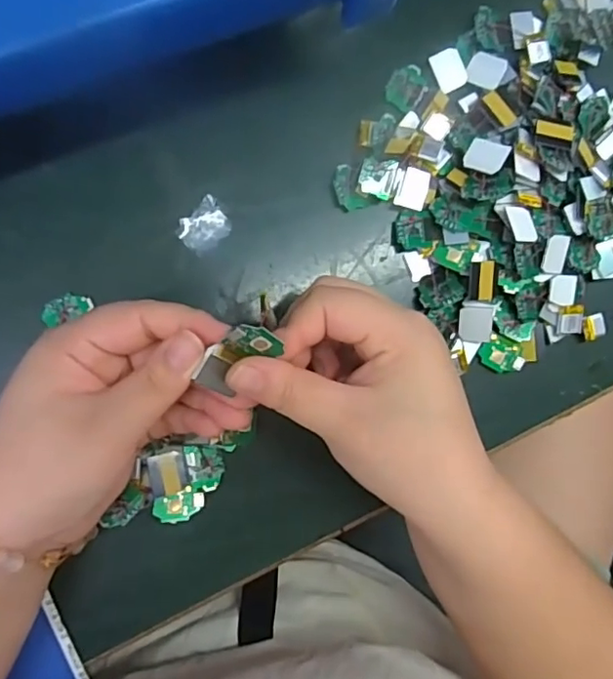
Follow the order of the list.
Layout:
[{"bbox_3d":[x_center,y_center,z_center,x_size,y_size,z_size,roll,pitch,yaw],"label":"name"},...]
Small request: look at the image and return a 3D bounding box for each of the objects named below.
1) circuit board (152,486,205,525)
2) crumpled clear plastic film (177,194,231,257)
[{"bbox_3d":[-0.066,0.087,0.297,0.025,0.005,0.015,-15,93,-9],"label":"circuit board"},{"bbox_3d":[-0.055,-0.061,0.306,0.026,0.004,0.022,-40,97,-7],"label":"crumpled clear plastic film"}]

